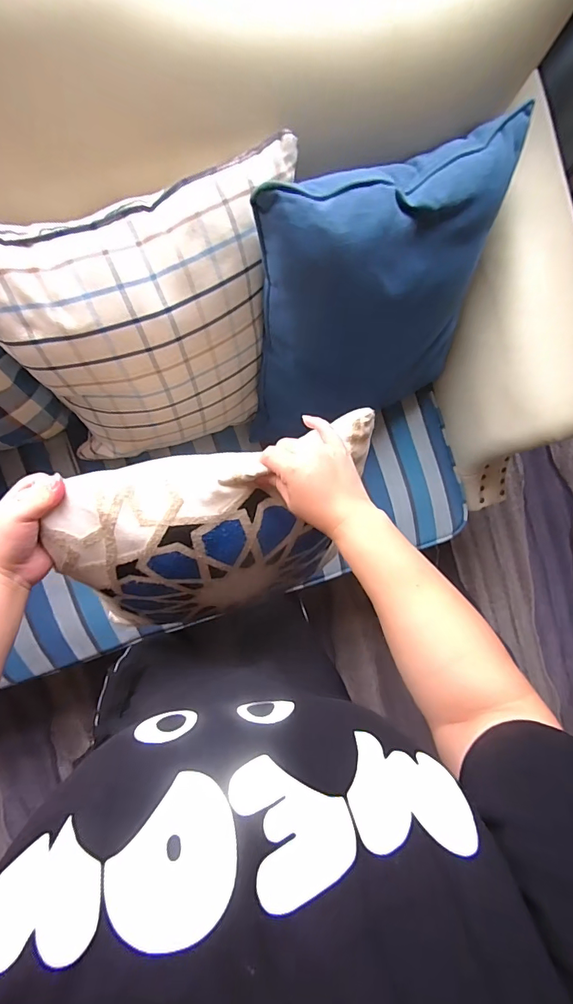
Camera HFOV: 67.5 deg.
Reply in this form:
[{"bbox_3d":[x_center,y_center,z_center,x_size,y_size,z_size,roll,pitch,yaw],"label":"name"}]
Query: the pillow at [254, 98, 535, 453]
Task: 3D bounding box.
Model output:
[{"bbox_3d":[0.155,-0.329,0.726,0.425,0.431,0.101,-23,64,-13],"label":"pillow"}]

